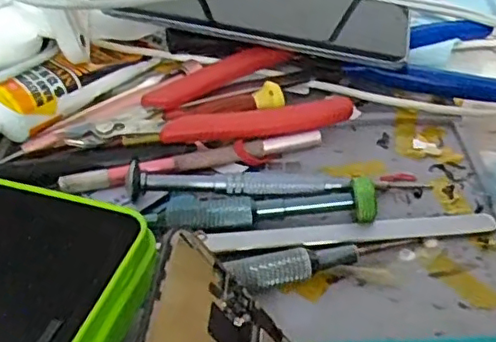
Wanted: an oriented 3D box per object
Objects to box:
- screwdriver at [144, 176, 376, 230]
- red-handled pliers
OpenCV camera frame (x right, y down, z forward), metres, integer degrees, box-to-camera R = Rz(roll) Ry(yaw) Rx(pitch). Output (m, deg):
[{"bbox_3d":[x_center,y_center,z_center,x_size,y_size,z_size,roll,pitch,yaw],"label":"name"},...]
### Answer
[{"bbox_3d":[0.005,0.012,0.235,0.088,0.012,0.014,-2,40,1],"label":"screwdriver"},{"bbox_3d":[-0.019,-0.034,0.284,0.123,0.013,0.054,-11,41,-10],"label":"red-handled pliers"}]

